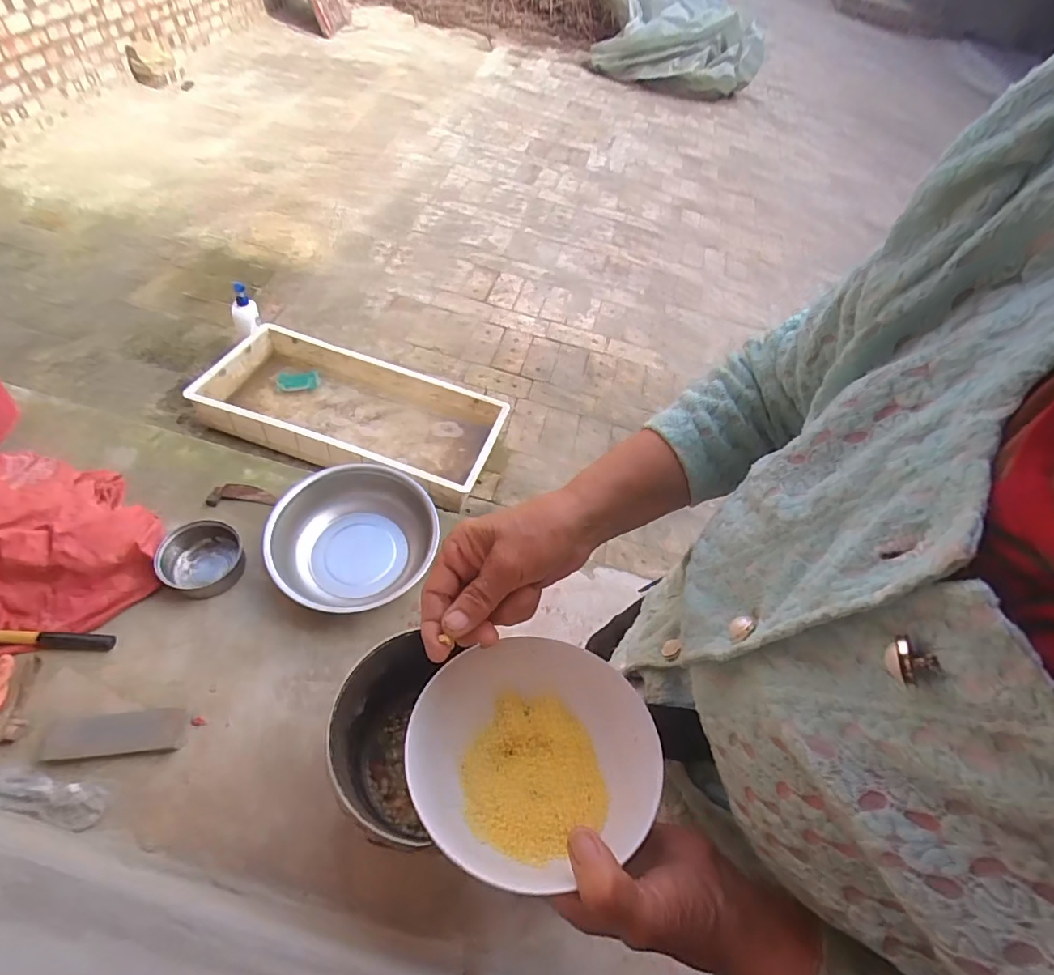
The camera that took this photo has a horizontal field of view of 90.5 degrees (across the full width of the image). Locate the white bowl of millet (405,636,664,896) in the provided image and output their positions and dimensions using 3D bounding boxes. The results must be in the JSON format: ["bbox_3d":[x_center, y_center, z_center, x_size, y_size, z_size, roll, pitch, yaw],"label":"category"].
[{"bbox_3d":[0.000,0.168,0.334,0.144,0.056,0.153,-11,38,-12],"label":"white bowl of millet"}]

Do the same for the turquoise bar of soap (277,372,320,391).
[{"bbox_3d":[-0.752,-0.350,1.716,0.125,0.020,0.079,-10,57,-12],"label":"turquoise bar of soap"}]

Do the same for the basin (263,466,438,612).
[{"bbox_3d":[-0.414,0.111,1.257,0.357,0.133,0.397,35,60,18],"label":"basin"}]

